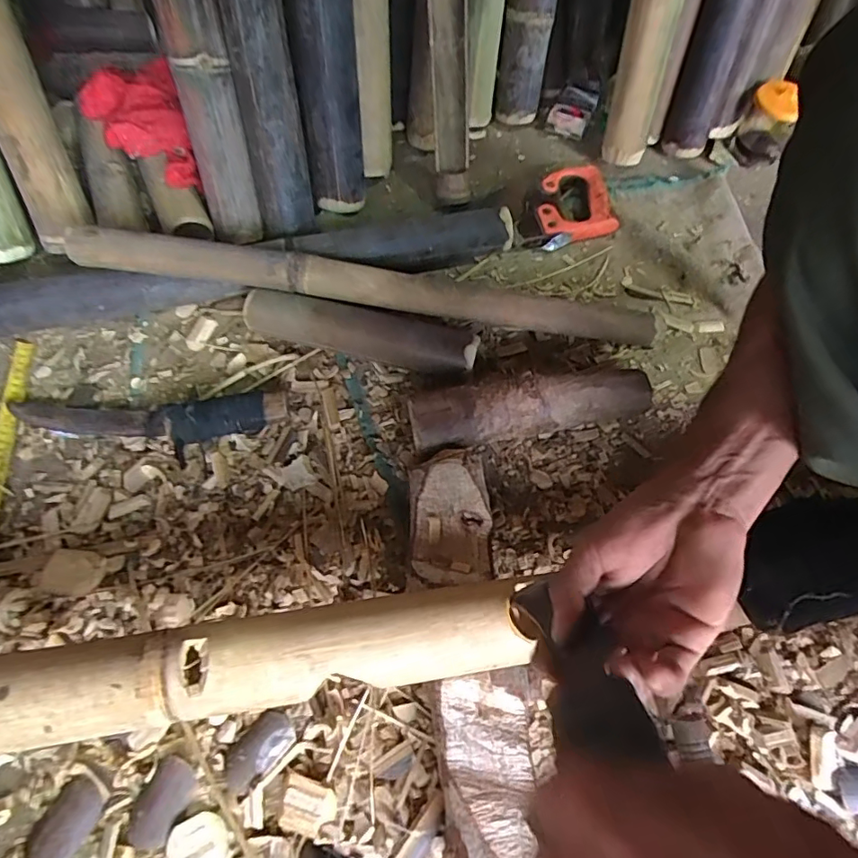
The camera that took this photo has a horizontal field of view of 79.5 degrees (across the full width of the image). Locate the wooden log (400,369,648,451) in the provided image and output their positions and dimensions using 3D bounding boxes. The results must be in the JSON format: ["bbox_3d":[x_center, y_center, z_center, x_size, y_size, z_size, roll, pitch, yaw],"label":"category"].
[{"bbox_3d":[0.105,-0.017,0.546,0.248,0.069,0.055,-8,62,-6],"label":"wooden log"}]

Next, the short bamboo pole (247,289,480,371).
[{"bbox_3d":[-0.076,-0.106,0.594,0.261,0.064,0.062,8,62,3],"label":"short bamboo pole"}]

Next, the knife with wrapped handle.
[{"bbox_3d":[-0.299,-0.011,0.546,0.288,0.032,0.067,-2,62,-3],"label":"knife with wrapped handle"}]

